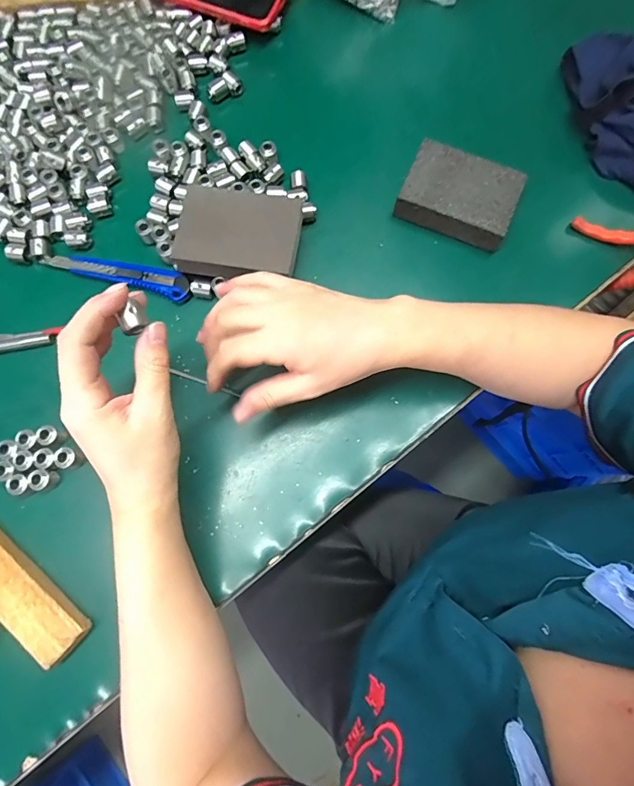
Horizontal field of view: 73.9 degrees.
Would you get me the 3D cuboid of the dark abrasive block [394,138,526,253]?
[{"bbox_3d":[0.131,-0.182,0.389,0.098,0.031,0.070,23,78,3],"label":"dark abrasive block"}]

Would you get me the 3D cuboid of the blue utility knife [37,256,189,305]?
[{"bbox_3d":[-0.175,-0.108,0.374,0.131,0.008,0.026,16,78,2],"label":"blue utility knife"}]

